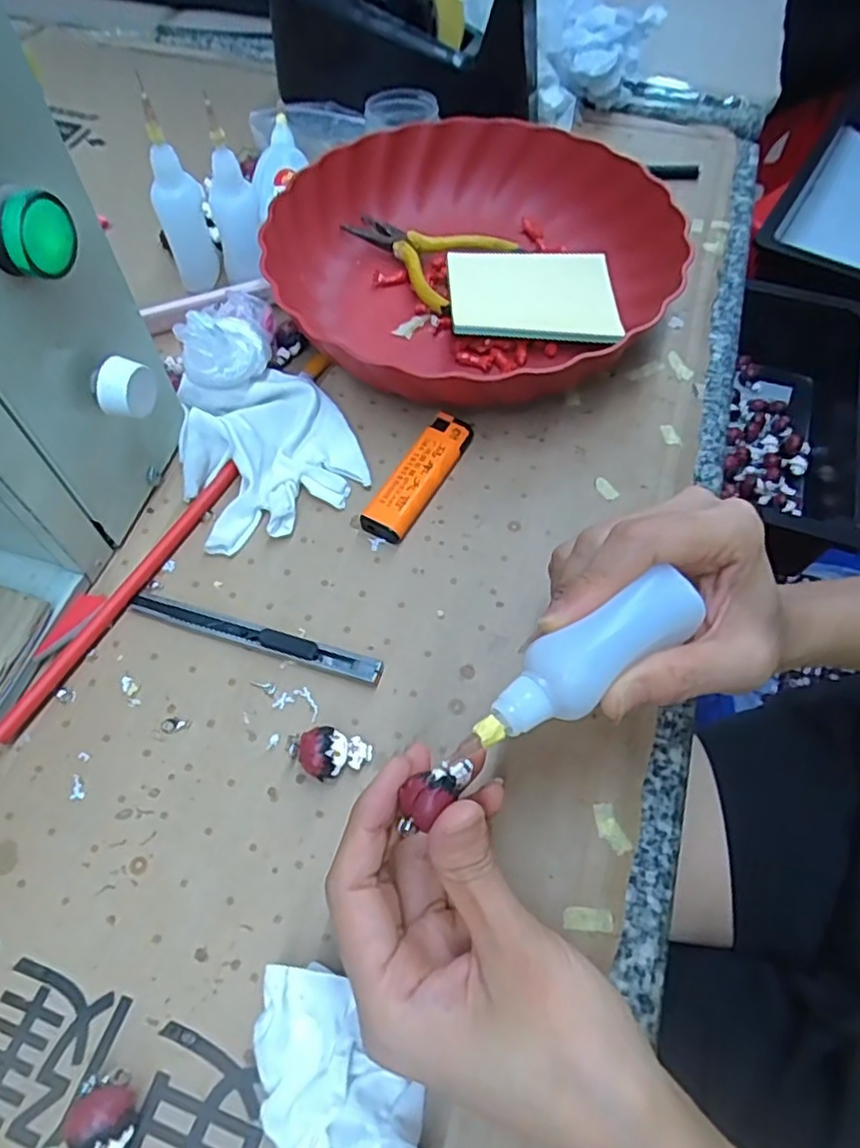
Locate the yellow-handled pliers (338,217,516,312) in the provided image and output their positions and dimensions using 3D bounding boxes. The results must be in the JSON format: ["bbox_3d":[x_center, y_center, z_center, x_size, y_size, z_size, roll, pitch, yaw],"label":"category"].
[{"bbox_3d":[-0.009,-0.212,0.429,0.108,0.014,0.075,35,65,19],"label":"yellow-handled pliers"}]

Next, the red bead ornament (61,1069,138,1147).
[{"bbox_3d":[-0.102,0.178,0.213,0.018,0.018,0.031,-35,65,-19],"label":"red bead ornament"}]

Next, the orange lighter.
[{"bbox_3d":[-0.006,-0.051,0.349,0.025,0.013,0.081,26,63,14],"label":"orange lighter"}]

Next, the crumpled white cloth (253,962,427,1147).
[{"bbox_3d":[-0.026,0.178,0.209,0.049,0.026,0.098,-8,60,-5],"label":"crumpled white cloth"}]

